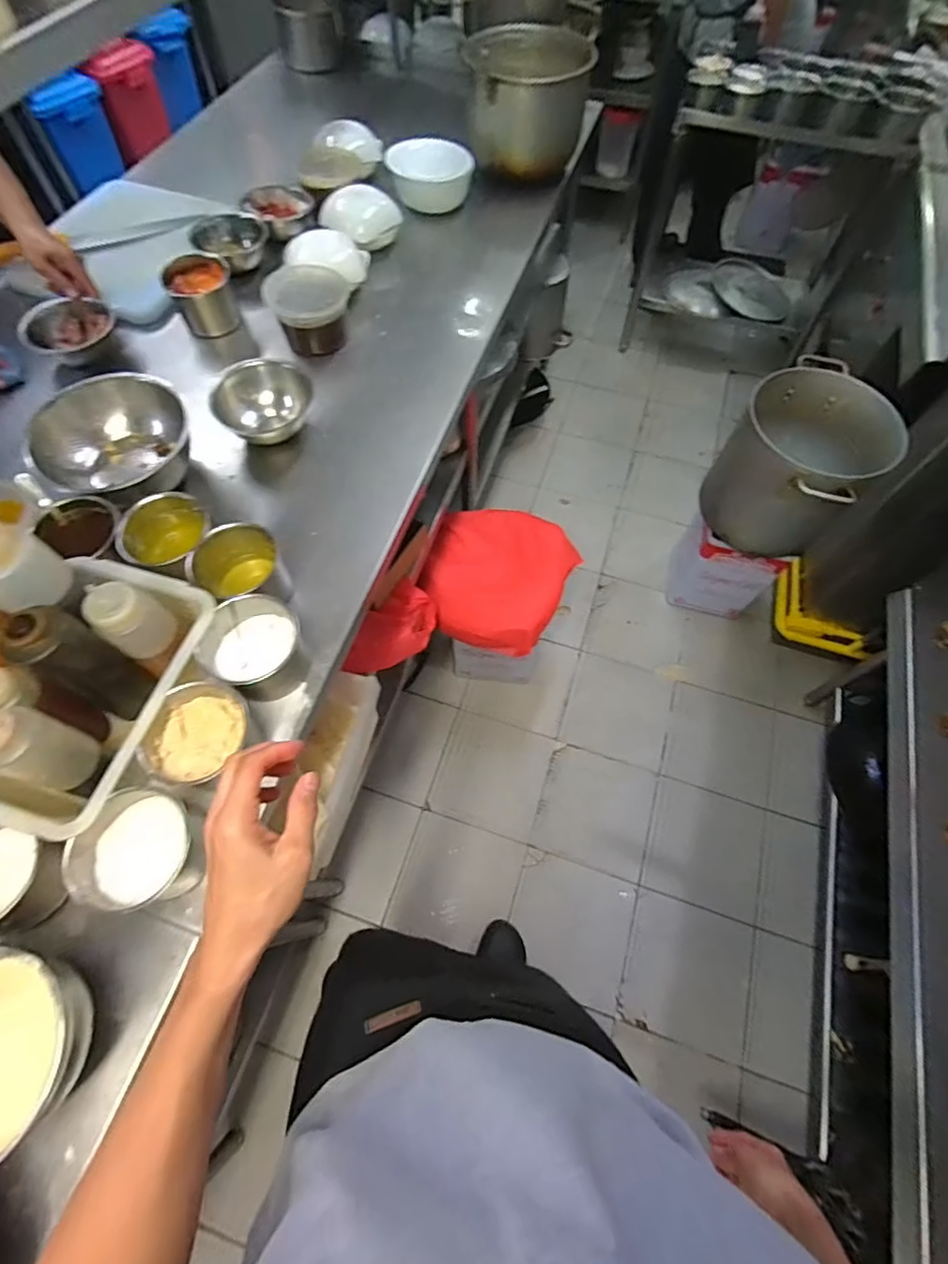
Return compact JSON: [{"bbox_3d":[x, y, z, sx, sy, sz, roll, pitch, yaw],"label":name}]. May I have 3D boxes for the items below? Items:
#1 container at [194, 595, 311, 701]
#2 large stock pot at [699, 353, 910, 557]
[{"bbox_3d":[-0.281,0.022,0.694,0.104,0.089,0.114,1,64,-1],"label":"container"},{"bbox_3d":[0.770,-0.402,1.282,0.310,0.312,0.325,1,64,-1],"label":"large stock pot"}]

